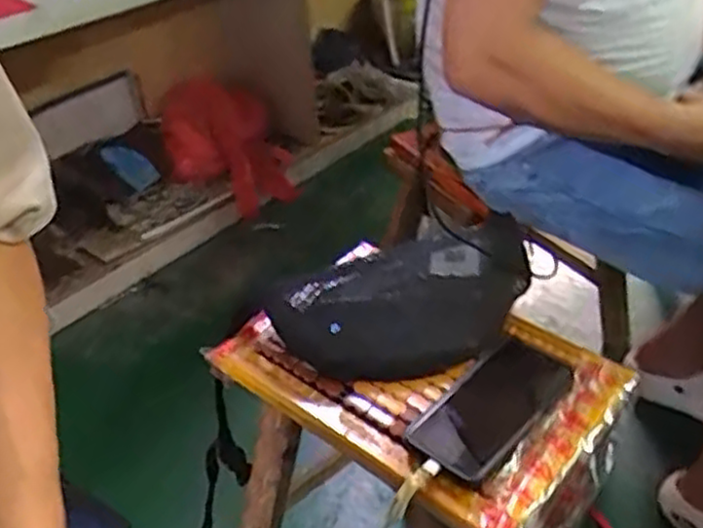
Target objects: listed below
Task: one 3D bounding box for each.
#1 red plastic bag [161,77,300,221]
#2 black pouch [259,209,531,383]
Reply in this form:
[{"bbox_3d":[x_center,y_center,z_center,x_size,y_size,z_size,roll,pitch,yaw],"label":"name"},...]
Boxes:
[{"bbox_3d":[-0.300,-0.281,1.764,0.297,0.222,0.241,-13,38,-12],"label":"red plastic bag"},{"bbox_3d":[0.061,0.030,0.754,0.273,0.078,0.158,-12,38,-12],"label":"black pouch"}]

